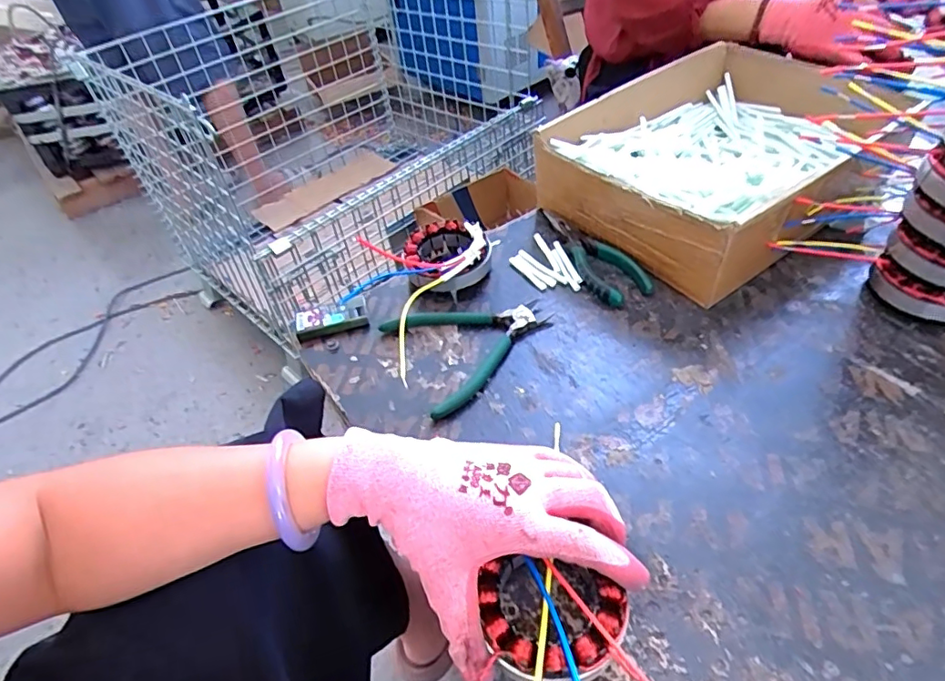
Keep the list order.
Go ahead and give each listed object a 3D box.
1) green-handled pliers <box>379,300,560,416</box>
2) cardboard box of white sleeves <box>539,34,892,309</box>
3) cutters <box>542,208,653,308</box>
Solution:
[{"bbox_3d":[0.002,-0.002,0.487,0.133,0.012,0.117,-25,47,-16],"label":"green-handled pliers"},{"bbox_3d":[0.272,-0.200,0.592,0.361,0.102,0.256,-35,51,-25],"label":"cardboard box of white sleeves"},{"bbox_3d":[0.118,-0.085,0.556,0.056,0.019,0.144,-23,47,-15],"label":"cutters"}]

